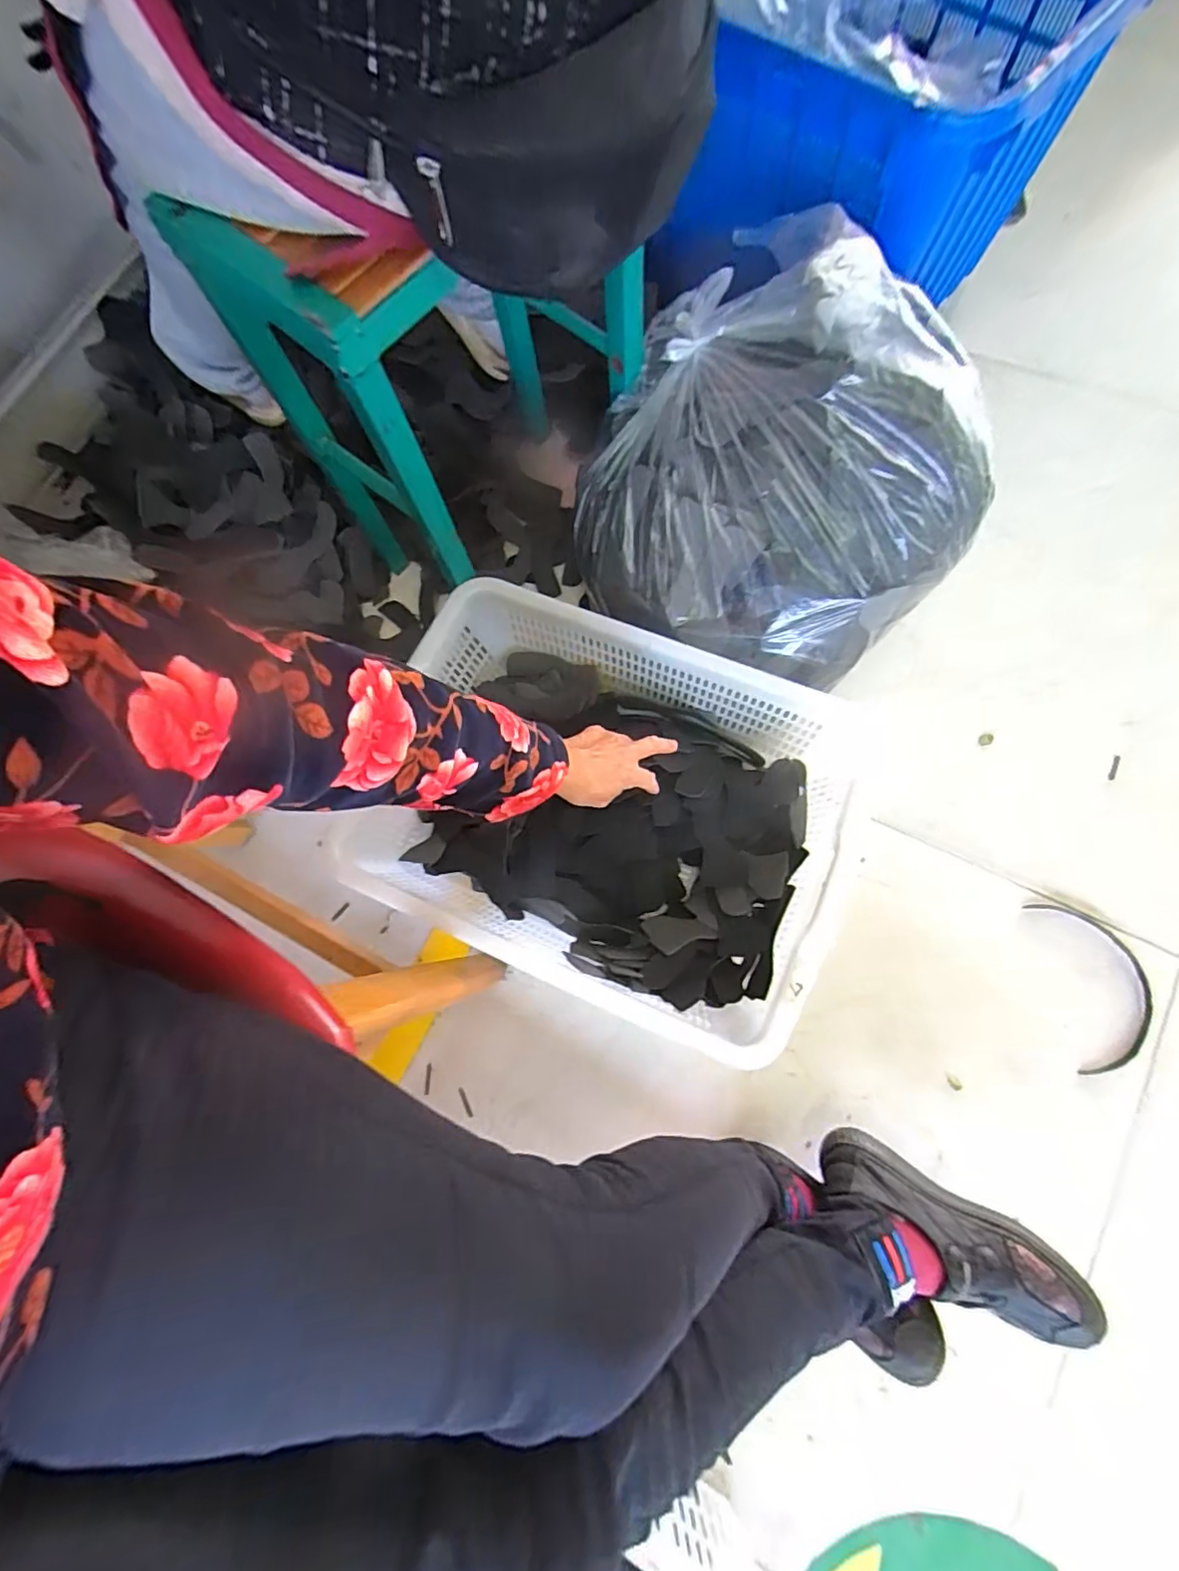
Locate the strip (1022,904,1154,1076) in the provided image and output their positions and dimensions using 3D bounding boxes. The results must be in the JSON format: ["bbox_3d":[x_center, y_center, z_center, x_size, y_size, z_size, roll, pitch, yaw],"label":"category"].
[{"bbox_3d":[0.618,0.237,0.697,0.114,0.004,0.197,-10,78,3],"label":"strip"}]

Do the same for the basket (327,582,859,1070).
[{"bbox_3d":[0.011,0.032,0.712,0.543,0.154,0.425,21,81,9],"label":"basket"}]

